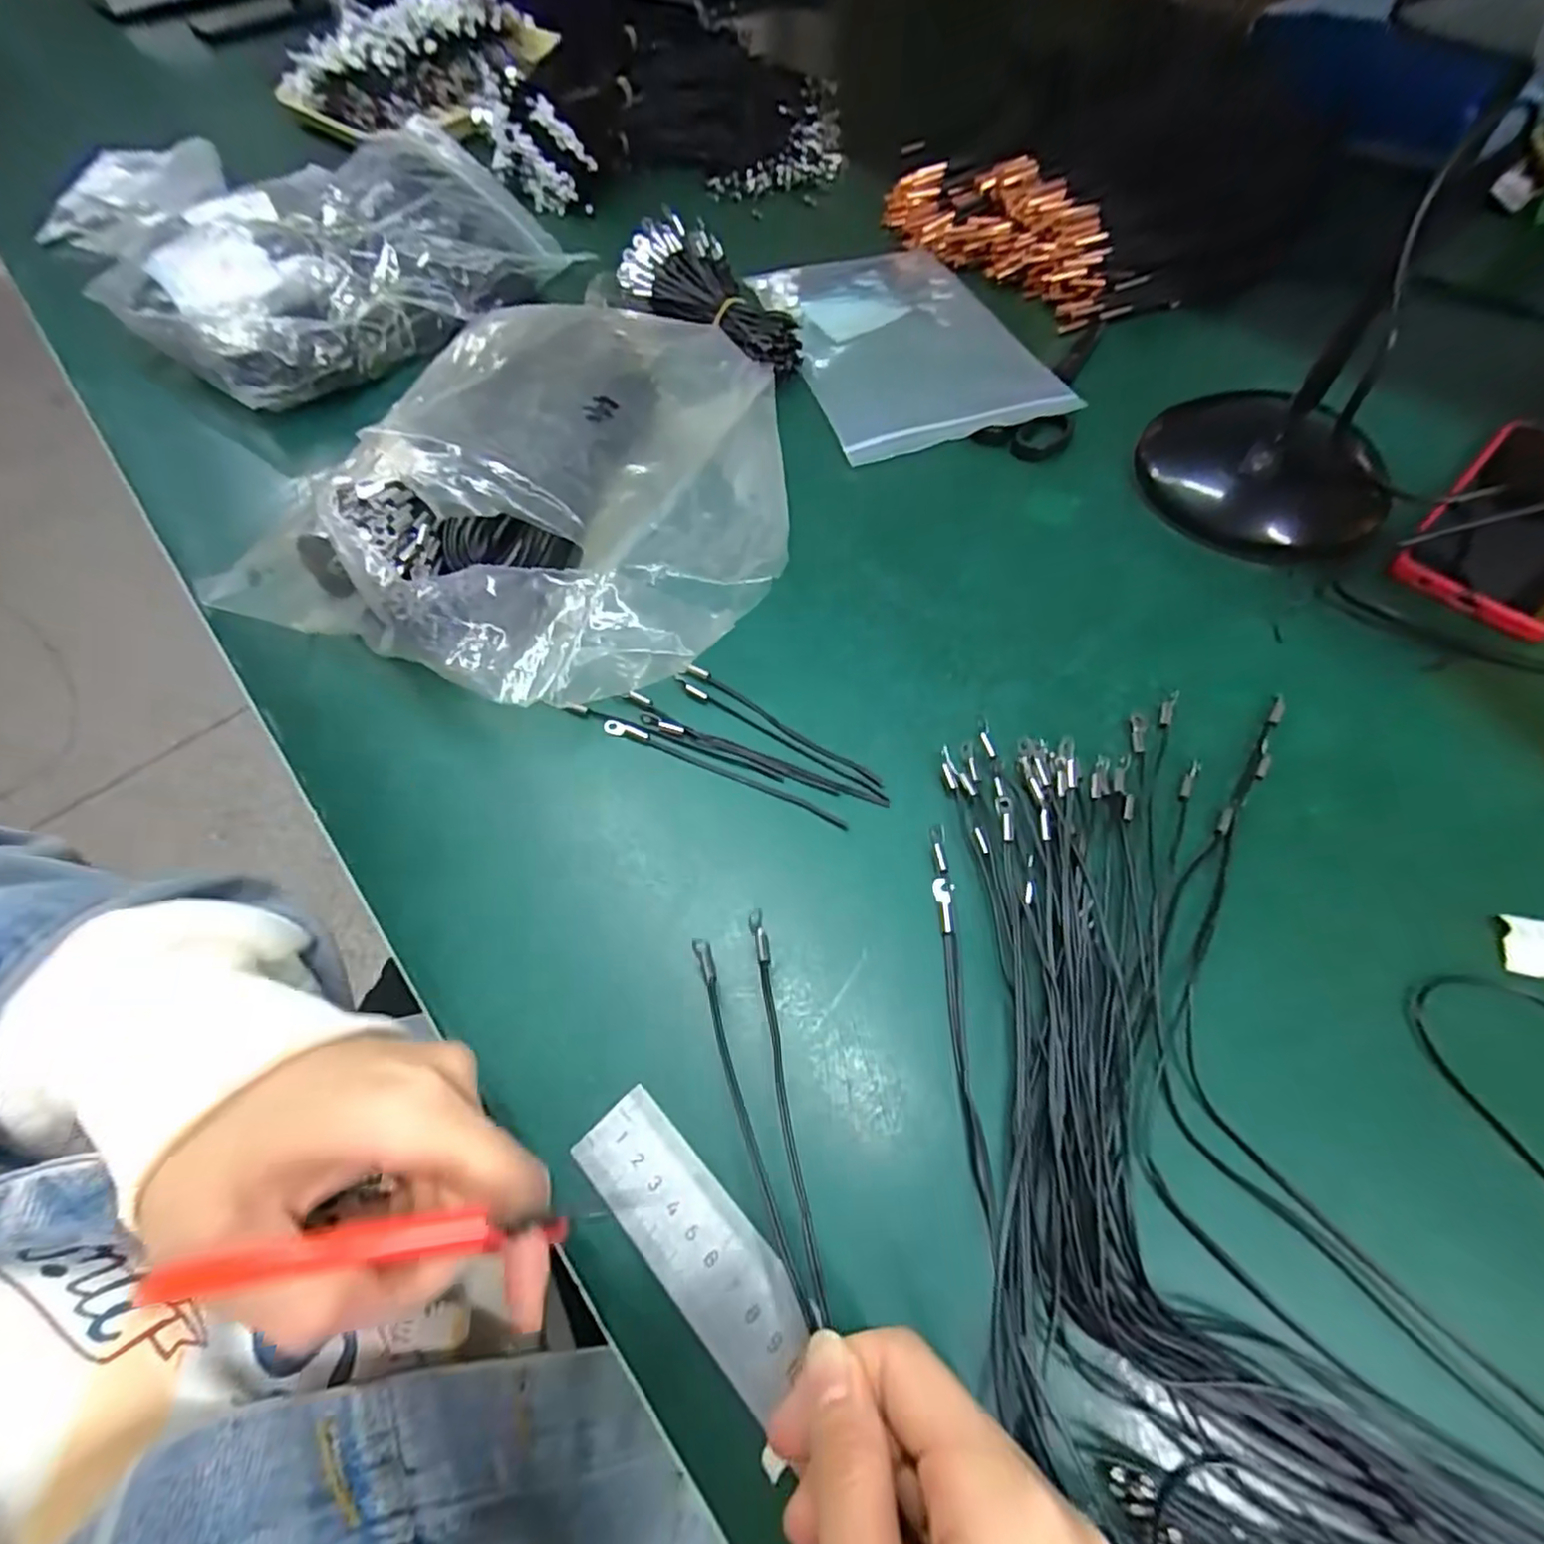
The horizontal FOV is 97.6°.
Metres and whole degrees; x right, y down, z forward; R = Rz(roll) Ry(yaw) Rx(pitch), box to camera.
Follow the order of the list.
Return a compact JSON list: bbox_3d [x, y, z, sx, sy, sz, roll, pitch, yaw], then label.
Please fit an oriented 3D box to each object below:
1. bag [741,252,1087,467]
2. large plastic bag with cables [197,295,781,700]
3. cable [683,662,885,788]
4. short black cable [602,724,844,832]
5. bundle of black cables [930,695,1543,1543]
[{"bbox_3d":[0.092,-0.302,0.472,0.156,0.015,0.215,-16,62,-7],"label":"bag"},{"bbox_3d":[-0.104,-0.170,0.369,0.251,0.078,0.291,18,63,11],"label":"large plastic bag with cables"},{"bbox_3d":[0.005,-0.024,0.329,0.111,0.005,0.007,31,66,17],"label":"cable"},{"bbox_3d":[-0.023,0.000,0.319,0.125,0.005,0.007,21,64,13],"label":"short black cable"},{"bbox_3d":[0.164,0.133,0.219,0.200,0.033,0.376,-11,61,-5],"label":"bundle of black cables"}]

